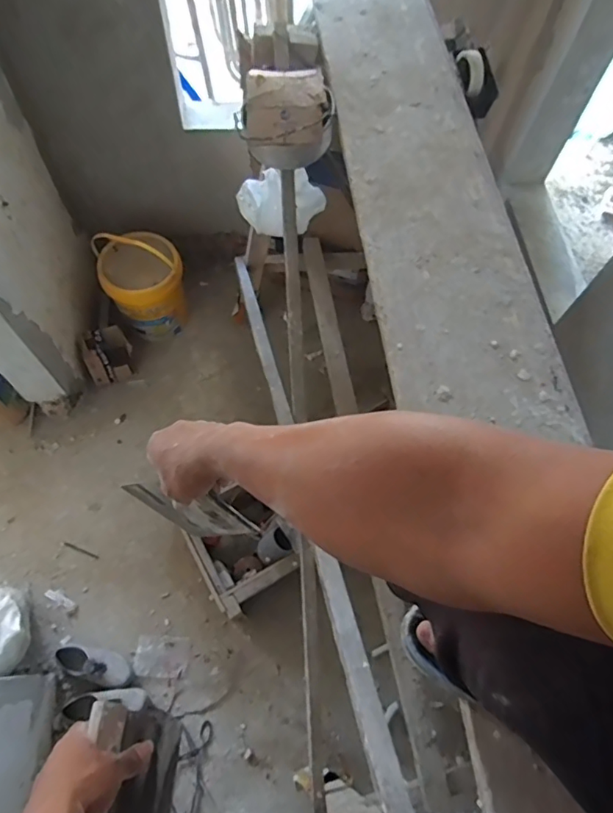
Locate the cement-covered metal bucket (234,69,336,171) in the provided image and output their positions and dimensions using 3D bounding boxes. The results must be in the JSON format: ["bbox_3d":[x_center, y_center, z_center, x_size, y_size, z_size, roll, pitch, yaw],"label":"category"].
[{"bbox_3d":[-0.042,-0.582,1.059,0.191,0.113,0.177,1,65,-3],"label":"cement-covered metal bucket"}]

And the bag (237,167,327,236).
[{"bbox_3d":[-0.063,-0.514,1.296,0.221,0.152,0.096,5,65,-1],"label":"bag"}]

